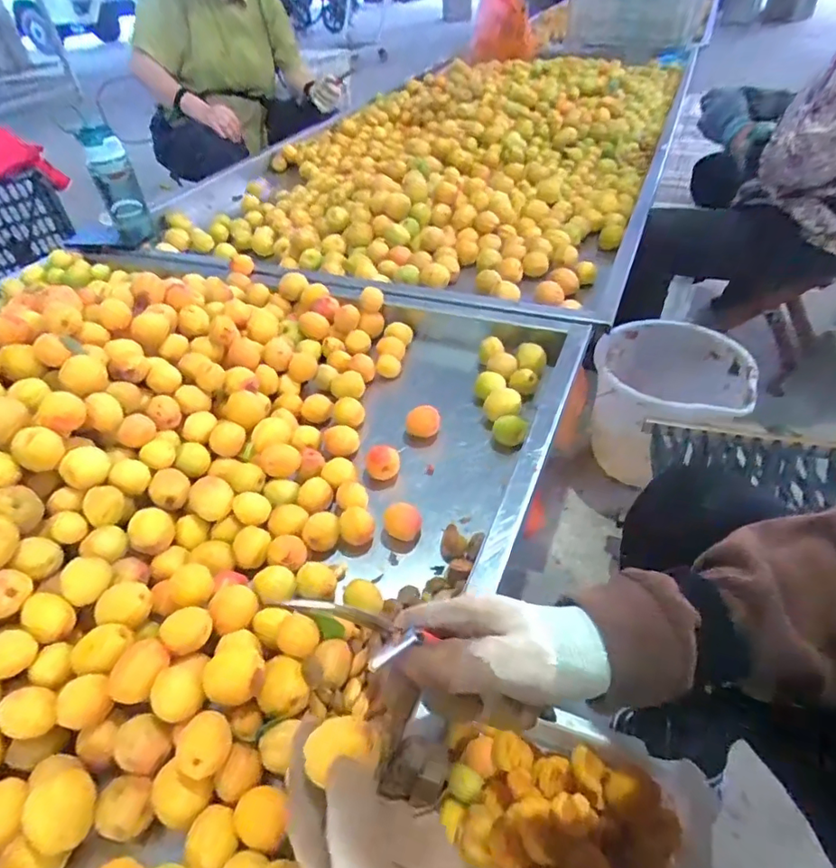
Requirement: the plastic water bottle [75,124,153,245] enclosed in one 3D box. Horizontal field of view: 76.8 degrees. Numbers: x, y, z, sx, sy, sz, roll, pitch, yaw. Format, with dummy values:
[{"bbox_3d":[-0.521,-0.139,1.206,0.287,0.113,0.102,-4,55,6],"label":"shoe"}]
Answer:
[{"bbox_3d":[-0.585,-0.480,1.037,0.074,0.192,0.088,-25,46,-19],"label":"plastic water bottle"}]

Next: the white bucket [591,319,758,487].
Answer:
[{"bbox_3d":[0.483,-0.052,1.020,0.273,0.207,0.279,-4,43,3],"label":"white bucket"}]

